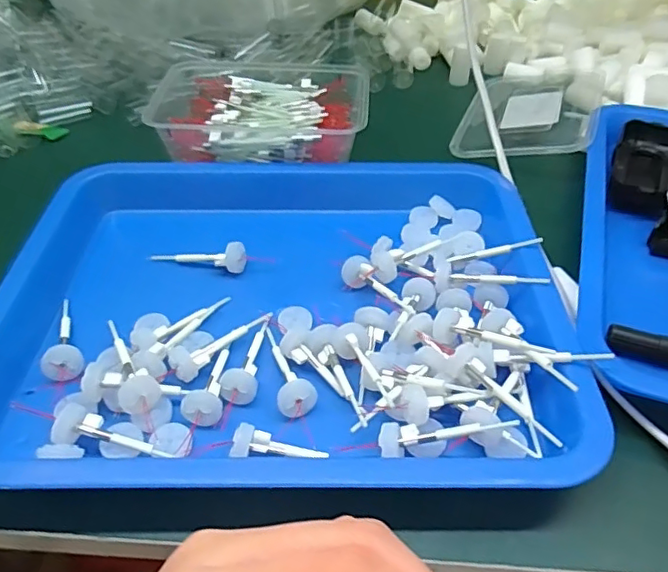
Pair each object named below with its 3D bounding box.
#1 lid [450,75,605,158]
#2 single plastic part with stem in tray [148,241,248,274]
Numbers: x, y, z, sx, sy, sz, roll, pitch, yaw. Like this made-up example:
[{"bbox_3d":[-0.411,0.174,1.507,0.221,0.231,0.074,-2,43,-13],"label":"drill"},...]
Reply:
[{"bbox_3d":[0.182,-0.163,0.522,0.116,0.015,0.183,6,43,27],"label":"lid"},{"bbox_3d":[-0.094,-0.019,0.381,0.066,0.021,0.015,1,45,1],"label":"single plastic part with stem in tray"}]

